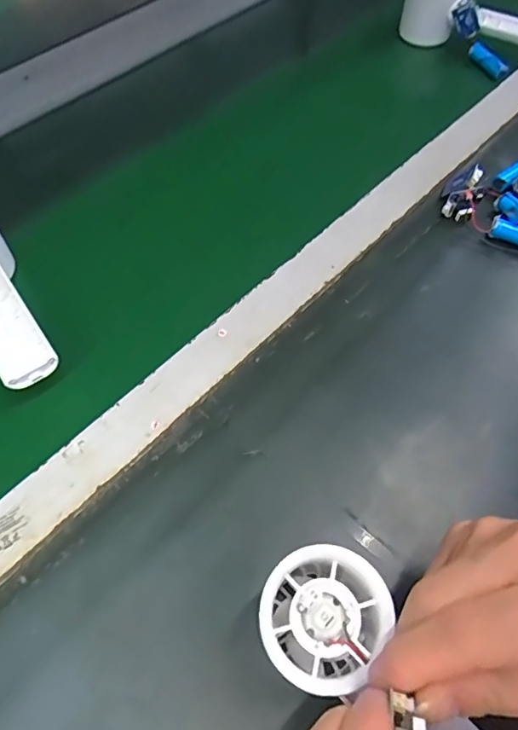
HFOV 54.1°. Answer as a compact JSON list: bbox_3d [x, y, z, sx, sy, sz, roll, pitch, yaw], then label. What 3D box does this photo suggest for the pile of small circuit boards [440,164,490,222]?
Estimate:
[{"bbox_3d":[0.163,-0.138,0.406,0.030,0.030,0.039,24,62,13],"label":"pile of small circuit boards"}]

